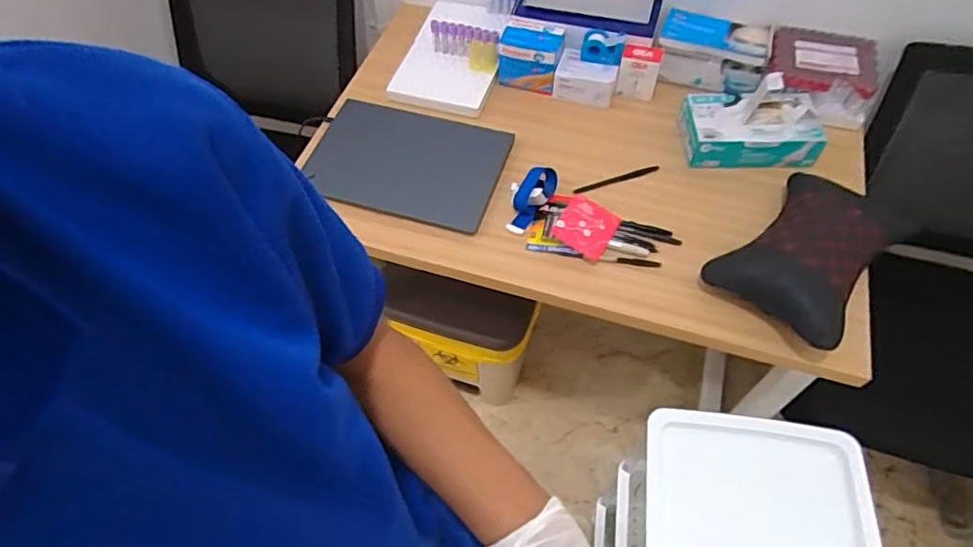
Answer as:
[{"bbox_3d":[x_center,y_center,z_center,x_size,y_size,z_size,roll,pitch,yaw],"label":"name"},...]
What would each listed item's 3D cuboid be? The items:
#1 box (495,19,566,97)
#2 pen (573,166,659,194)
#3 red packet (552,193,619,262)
[{"bbox_3d":[0.080,-0.378,1.028,0.108,0.093,0.076,17,59,12],"label":"box"},{"bbox_3d":[0.207,-0.148,0.932,0.145,0.010,0.014,-17,58,-9],"label":"pen"},{"bbox_3d":[0.148,-0.071,0.865,0.080,0.016,0.092,32,61,9],"label":"red packet"}]

